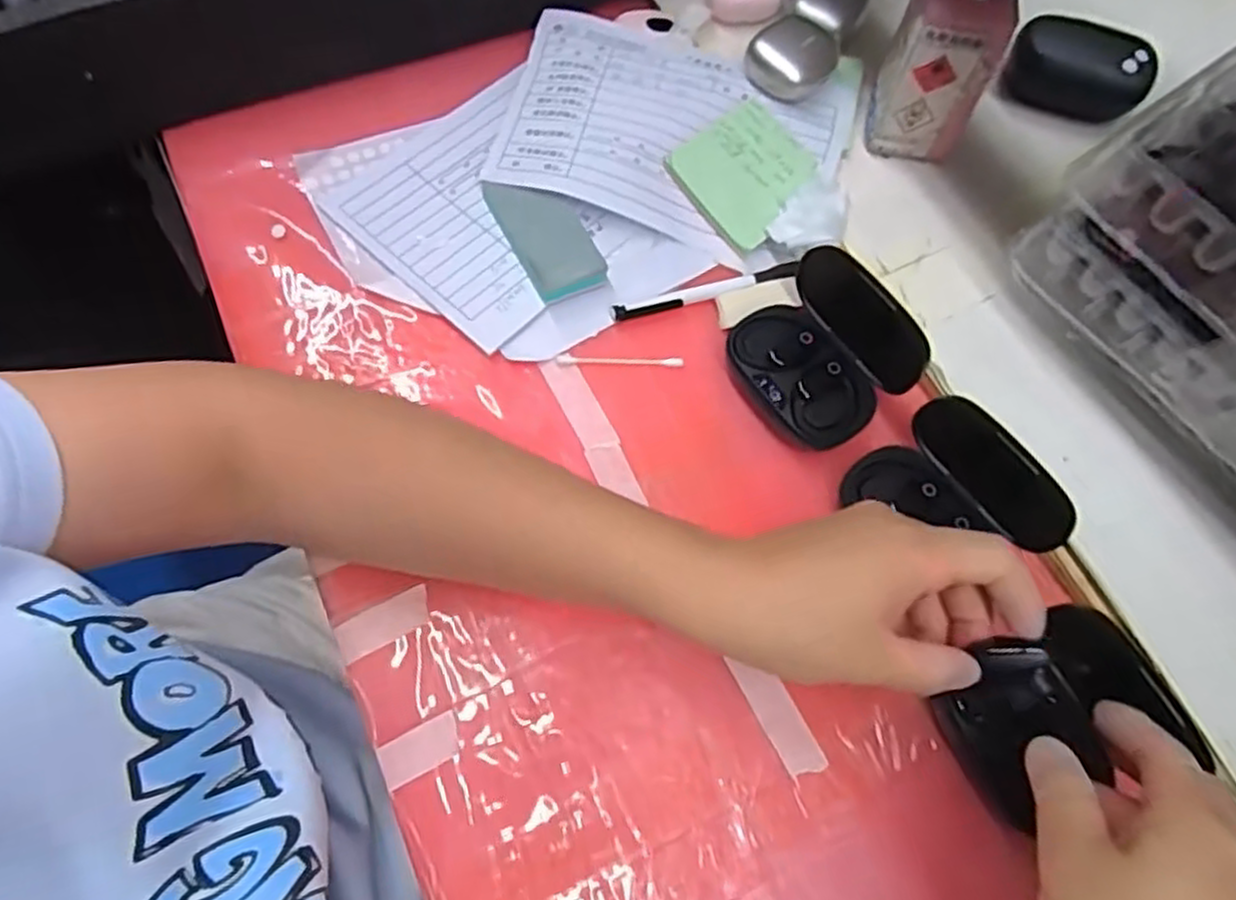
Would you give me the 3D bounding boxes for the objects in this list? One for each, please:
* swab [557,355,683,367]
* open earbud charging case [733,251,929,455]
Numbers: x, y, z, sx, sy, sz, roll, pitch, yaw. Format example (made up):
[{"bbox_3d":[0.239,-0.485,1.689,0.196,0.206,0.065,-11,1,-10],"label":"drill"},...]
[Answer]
[{"bbox_3d":[0.001,-0.050,0.429,0.070,0.004,0.005,-1,69,-3],"label":"swab"},{"bbox_3d":[0.104,-0.051,0.391,0.064,0.059,0.083,-39,75,-17],"label":"open earbud charging case"}]

